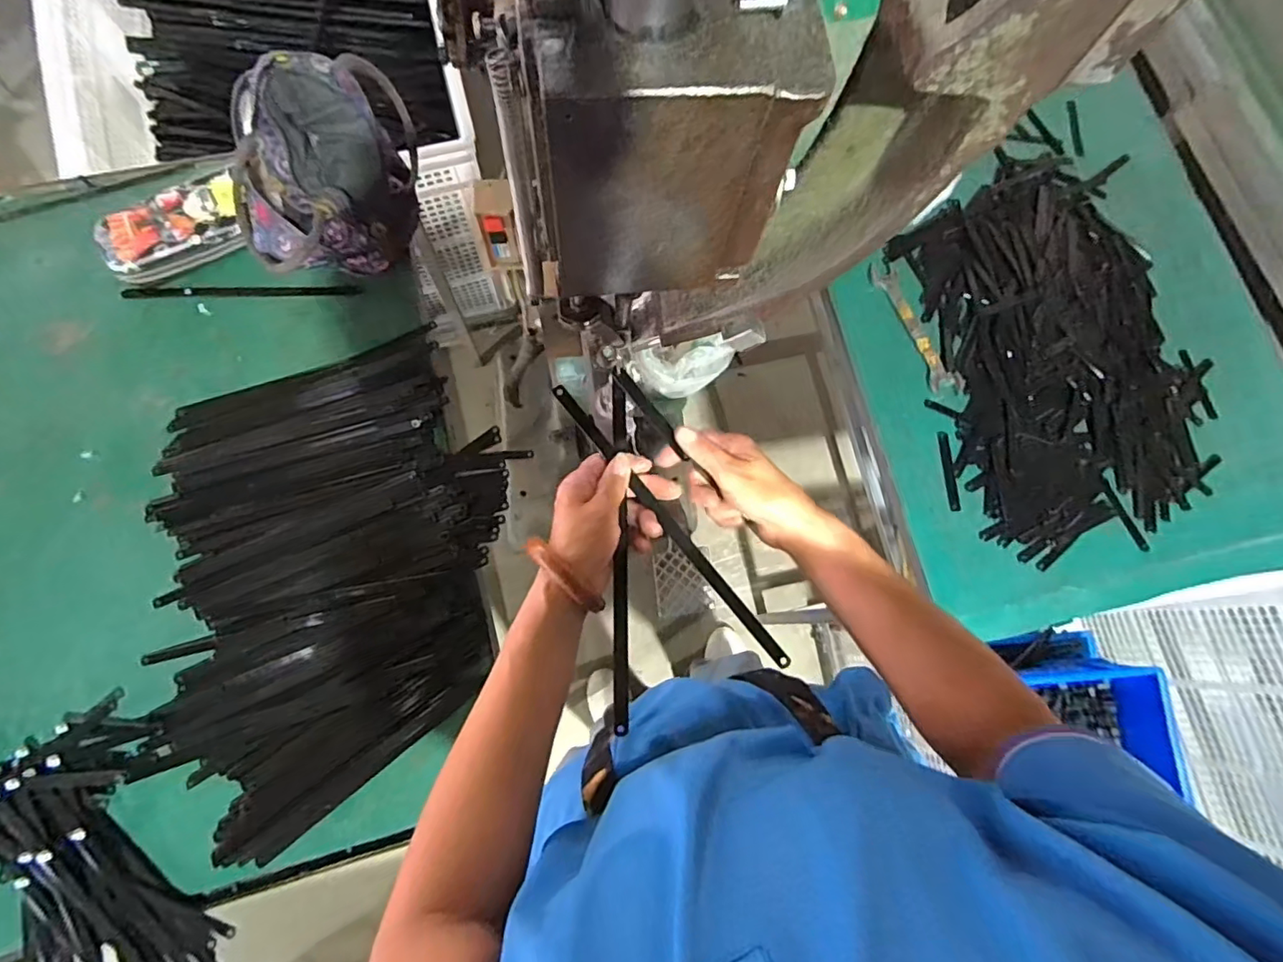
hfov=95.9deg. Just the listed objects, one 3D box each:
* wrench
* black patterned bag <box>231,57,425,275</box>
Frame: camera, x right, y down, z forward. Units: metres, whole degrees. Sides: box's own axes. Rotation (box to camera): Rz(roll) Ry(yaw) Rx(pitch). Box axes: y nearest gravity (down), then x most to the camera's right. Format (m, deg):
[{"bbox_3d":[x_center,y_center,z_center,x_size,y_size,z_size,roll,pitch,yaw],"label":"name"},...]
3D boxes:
[{"bbox_3d":[0.363,-0.202,0.764,0.039,0.005,0.198,-21,78,-6],"label":"wrench"},{"bbox_3d":[-0.408,-0.378,0.745,0.182,0.175,0.226,-3,76,-2],"label":"black patterned bag"}]

